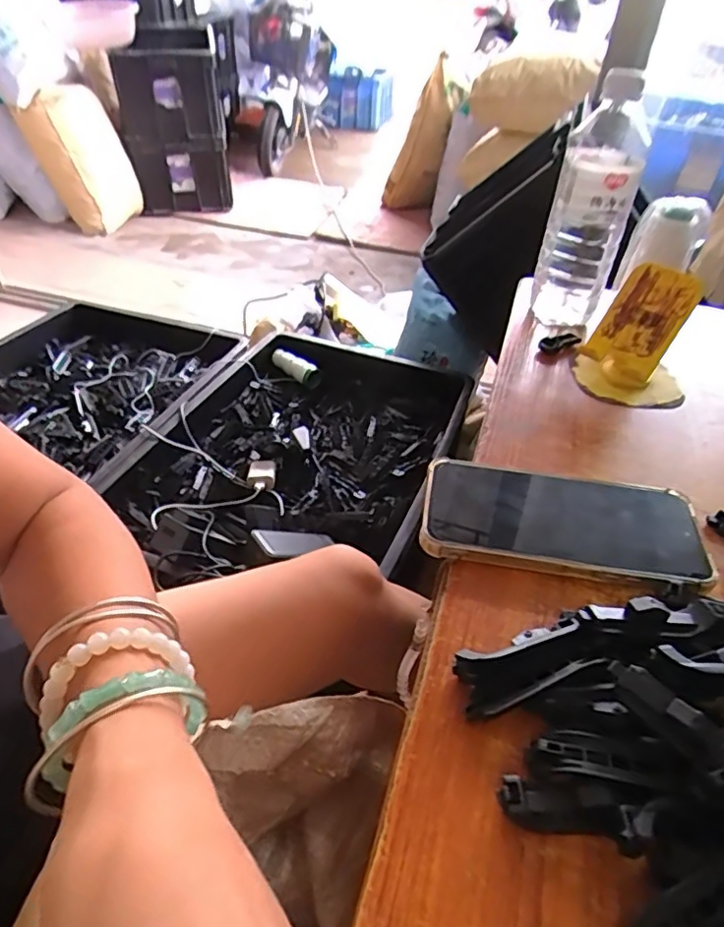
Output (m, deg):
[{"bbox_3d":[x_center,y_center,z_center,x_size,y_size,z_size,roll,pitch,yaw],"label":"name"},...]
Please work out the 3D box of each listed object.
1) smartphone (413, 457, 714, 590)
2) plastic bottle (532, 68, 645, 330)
[{"bbox_3d":[0.122,0.035,0.365,0.165,0.017,0.078,10,39,5],"label":"smartphone"},{"bbox_3d":[0.213,-0.238,0.549,0.066,0.205,0.077,17,42,15],"label":"plastic bottle"}]

